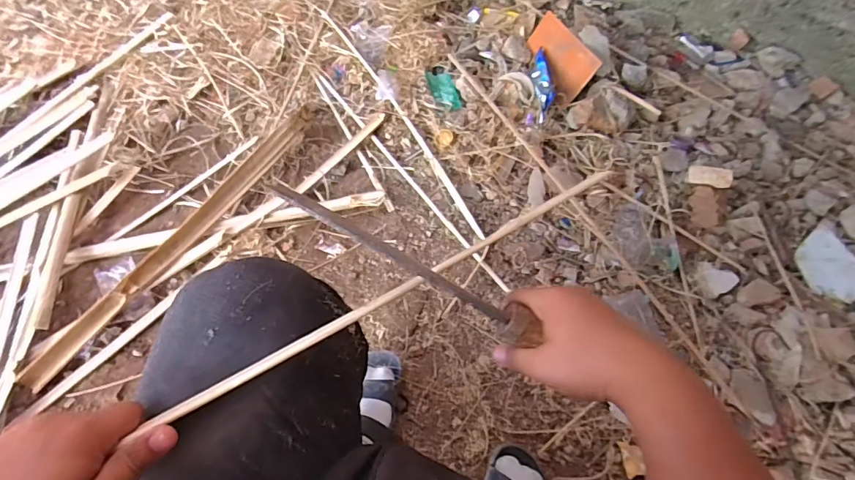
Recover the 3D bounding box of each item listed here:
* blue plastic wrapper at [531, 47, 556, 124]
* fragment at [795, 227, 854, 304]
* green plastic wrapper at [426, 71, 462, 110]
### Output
[{"bbox_3d":[0.256,-0.351,1.006,0.034,0.055,0.199,0,60,-4],"label":"blue plastic wrapper"},{"bbox_3d":[0.817,0.057,0.900,0.127,0.013,0.152,-21,67,-13],"label":"fragment"},{"bbox_3d":[0.037,-0.341,1.023,0.056,0.019,0.105,-17,66,-11],"label":"green plastic wrapper"}]

